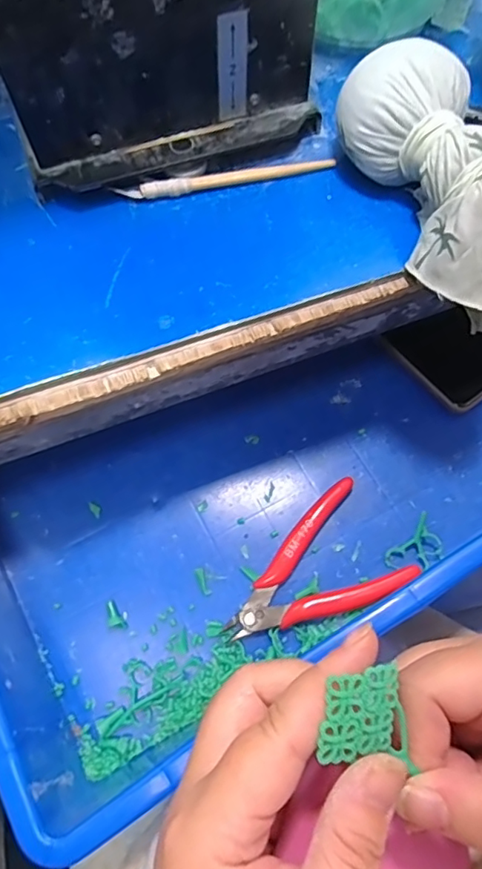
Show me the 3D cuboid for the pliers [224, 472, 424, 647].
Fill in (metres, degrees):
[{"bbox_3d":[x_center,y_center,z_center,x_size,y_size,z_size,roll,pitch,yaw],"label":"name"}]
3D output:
[{"bbox_3d":[0.043,0.089,0.339,0.115,0.012,0.072,-33,70,-13],"label":"pliers"}]

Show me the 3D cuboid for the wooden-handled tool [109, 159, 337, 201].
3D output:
[{"bbox_3d":[-0.007,-0.135,0.289,0.116,0.007,0.008,-9,66,-4],"label":"wooden-handled tool"}]

